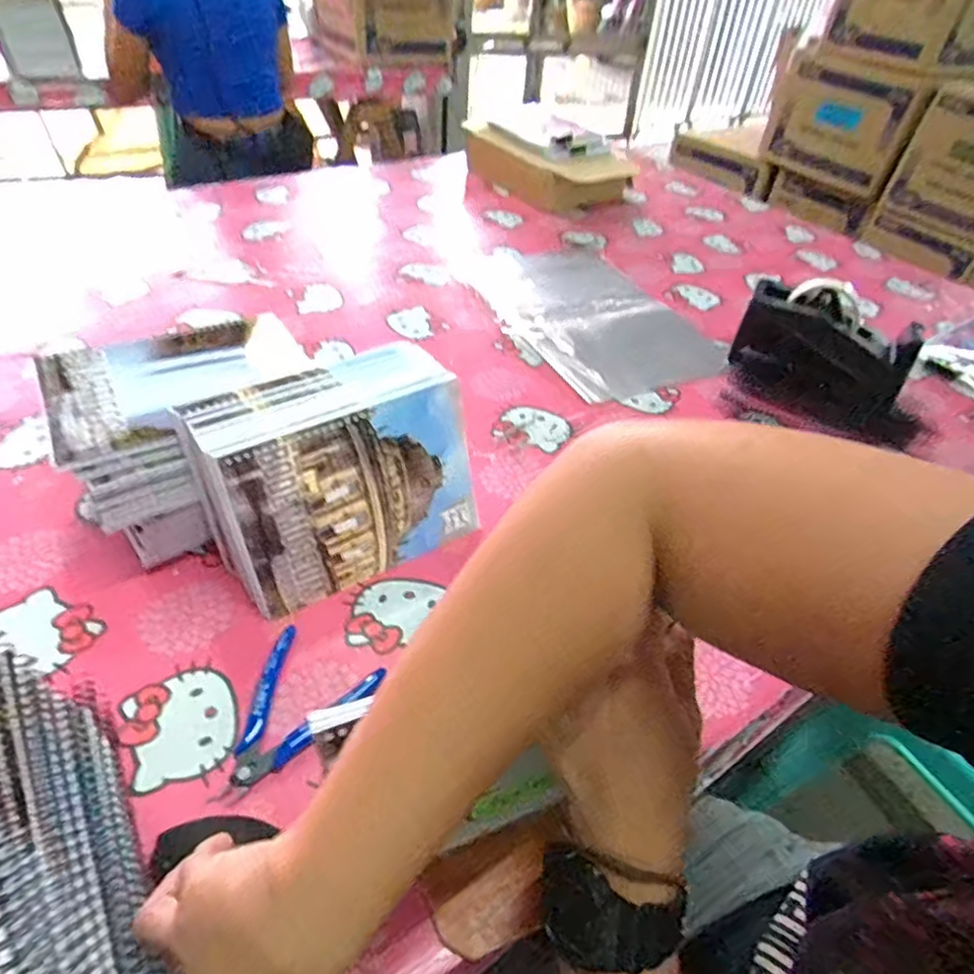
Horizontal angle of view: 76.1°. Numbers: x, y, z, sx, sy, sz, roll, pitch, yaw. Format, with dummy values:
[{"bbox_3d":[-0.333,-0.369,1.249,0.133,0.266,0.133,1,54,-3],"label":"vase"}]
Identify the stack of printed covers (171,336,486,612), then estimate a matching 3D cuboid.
[{"bbox_3d":[-0.113,-0.010,0.508,0.203,0.172,0.057,-24,31,-27],"label":"stack of printed covers"}]

